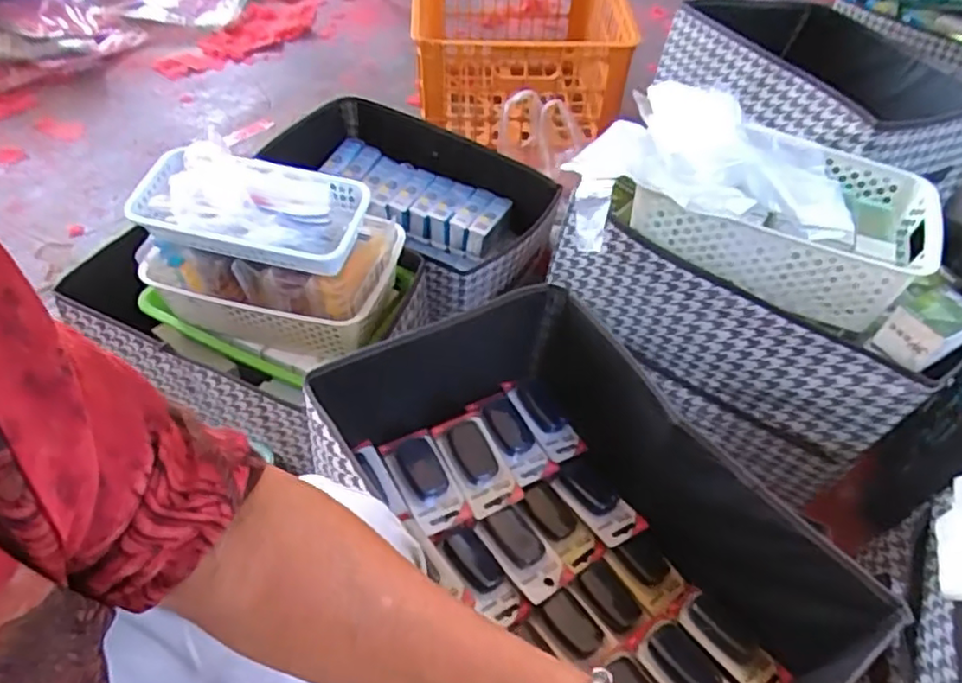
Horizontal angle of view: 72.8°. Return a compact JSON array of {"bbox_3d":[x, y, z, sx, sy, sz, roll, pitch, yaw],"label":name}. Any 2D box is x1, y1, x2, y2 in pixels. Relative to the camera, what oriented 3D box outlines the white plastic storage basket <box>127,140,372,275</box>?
[{"bbox_3d":[-0.277,-0.159,0.773,0.258,0.070,0.117,10,51,6],"label":"white plastic storage basket"}]

